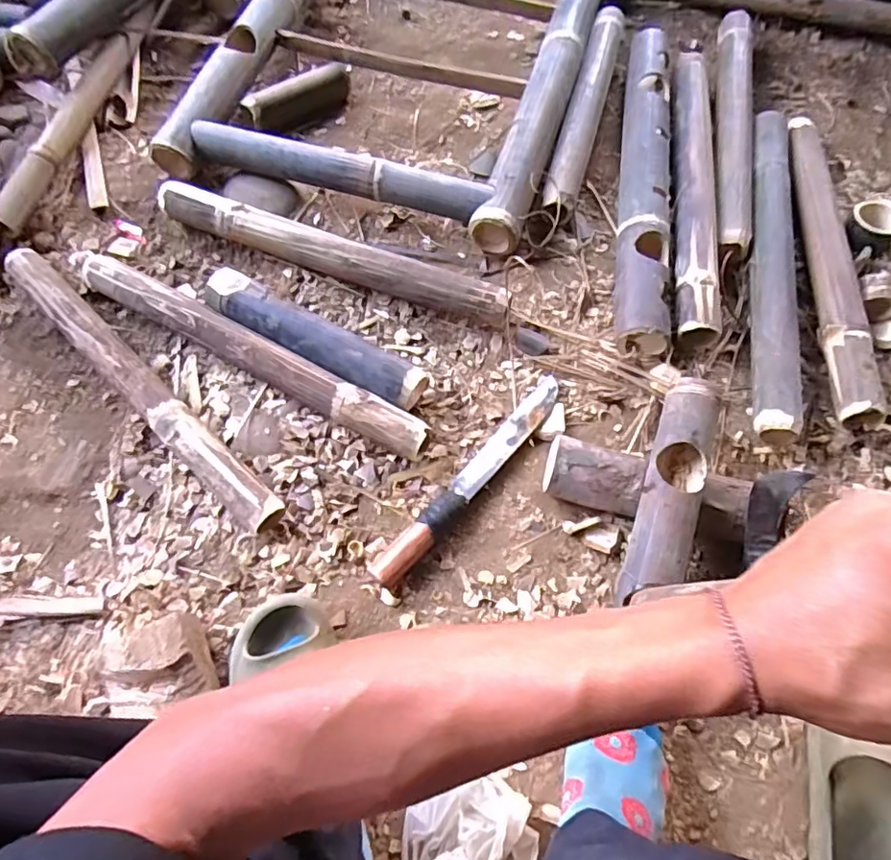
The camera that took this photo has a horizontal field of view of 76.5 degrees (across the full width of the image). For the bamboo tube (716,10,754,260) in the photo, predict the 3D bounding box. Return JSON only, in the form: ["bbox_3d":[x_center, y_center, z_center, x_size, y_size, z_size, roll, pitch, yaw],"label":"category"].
[{"bbox_3d":[0.483,-0.514,0.954,0.058,0.051,0.571,11,66,6],"label":"bamboo tube"}]

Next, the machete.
[{"bbox_3d":[0.038,0.054,0.701,0.036,0.031,0.339,38,72,15],"label":"machete"}]

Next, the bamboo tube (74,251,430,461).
[{"bbox_3d":[-0.268,-0.107,0.755,0.560,0.059,0.050,28,69,12],"label":"bamboo tube"}]

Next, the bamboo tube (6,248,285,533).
[{"bbox_3d":[-0.404,-0.065,0.735,0.546,0.055,0.052,40,72,17],"label":"bamboo tube"}]

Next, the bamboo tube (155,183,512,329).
[{"bbox_3d":[-0.168,-0.257,0.819,0.545,0.065,0.059,21,68,9],"label":"bamboo tube"}]

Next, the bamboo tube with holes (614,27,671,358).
[{"bbox_3d":[0.316,-0.412,0.885,0.072,0.068,0.657,9,67,4],"label":"bamboo tube with holes"}]

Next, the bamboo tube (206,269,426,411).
[{"bbox_3d":[-0.178,-0.121,0.759,0.323,0.067,0.070,29,69,13],"label":"bamboo tube"}]

